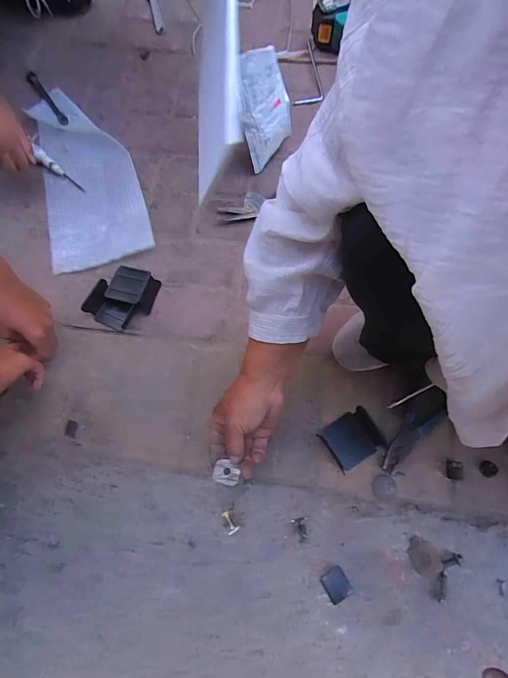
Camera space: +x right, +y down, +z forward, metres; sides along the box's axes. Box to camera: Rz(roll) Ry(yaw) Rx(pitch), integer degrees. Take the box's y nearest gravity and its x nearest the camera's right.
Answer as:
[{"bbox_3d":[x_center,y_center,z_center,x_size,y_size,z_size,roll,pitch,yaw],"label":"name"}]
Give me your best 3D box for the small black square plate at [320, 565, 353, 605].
[{"bbox_3d":[0.112,0.333,0.473,0.032,0.004,0.038,-29,73,-8],"label":"small black square plate"}]

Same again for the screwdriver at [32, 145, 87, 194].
[{"bbox_3d":[-0.409,-0.350,0.723,0.141,0.025,0.023,41,77,13],"label":"screwdriver"}]

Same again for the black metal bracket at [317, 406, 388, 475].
[{"bbox_3d":[0.150,0.153,0.534,0.080,0.027,0.071,-30,74,-9],"label":"black metal bracket"}]

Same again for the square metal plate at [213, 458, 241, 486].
[{"bbox_3d":[-0.035,0.168,0.441,0.034,0.004,0.029,7,52,4],"label":"square metal plate"}]

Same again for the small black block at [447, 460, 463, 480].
[{"bbox_3d":[0.303,0.197,0.523,0.022,0.008,0.026,7,72,3],"label":"small black block"}]

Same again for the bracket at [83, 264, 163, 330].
[{"bbox_3d":[-0.235,-0.075,0.618,0.099,0.033,0.106,15,72,6],"label":"bracket"}]

